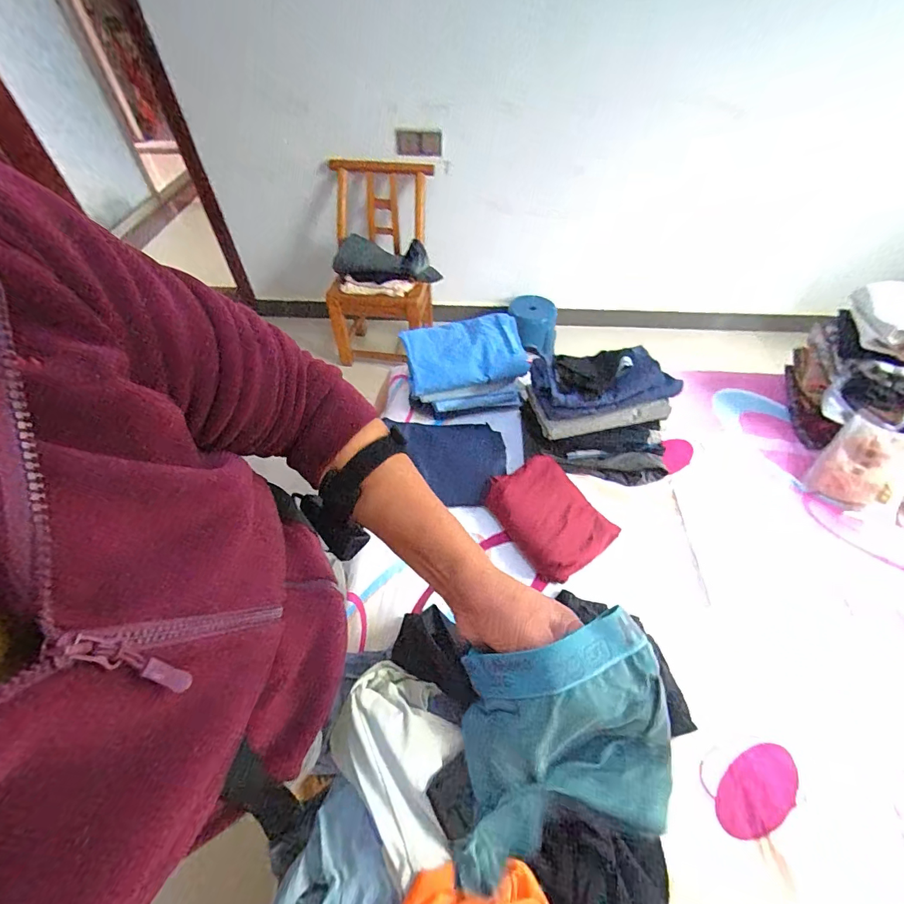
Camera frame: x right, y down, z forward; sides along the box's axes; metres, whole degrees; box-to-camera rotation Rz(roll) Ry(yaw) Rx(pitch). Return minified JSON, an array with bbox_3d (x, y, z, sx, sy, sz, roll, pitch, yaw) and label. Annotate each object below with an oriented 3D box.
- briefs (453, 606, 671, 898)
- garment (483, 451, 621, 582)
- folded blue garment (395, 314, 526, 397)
[{"bbox_3d":[0.078,0.212,0.316,0.156,0.118,0.129,-8,51,-5],"label":"briefs"},{"bbox_3d":[0.191,0.123,0.885,0.195,0.054,0.237,-29,56,-21],"label":"garment"},{"bbox_3d":[0.028,-0.248,1.064,0.285,0.043,0.185,-11,70,-6],"label":"folded blue garment"}]

